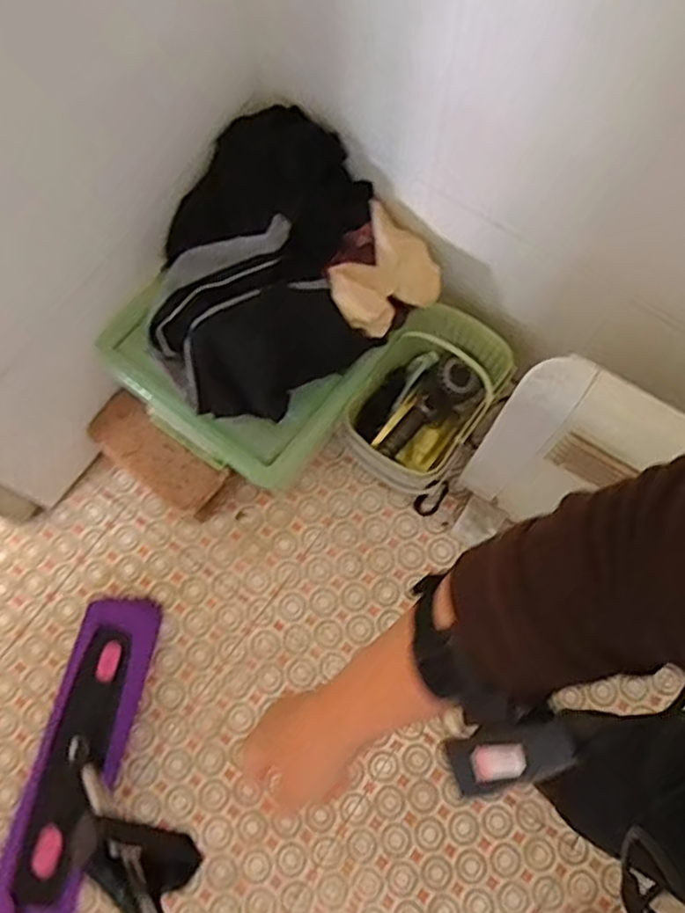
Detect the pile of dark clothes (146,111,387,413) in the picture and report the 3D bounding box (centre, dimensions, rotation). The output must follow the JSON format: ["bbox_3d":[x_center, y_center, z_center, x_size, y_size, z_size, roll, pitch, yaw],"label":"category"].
[{"bbox_3d":[-0.108,-0.280,1.001,0.316,0.109,0.444,2,72,0],"label":"pile of dark clothes"}]

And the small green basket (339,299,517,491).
[{"bbox_3d":[0.138,-0.086,1.156,0.174,0.221,0.282,34,76,8],"label":"small green basket"}]

